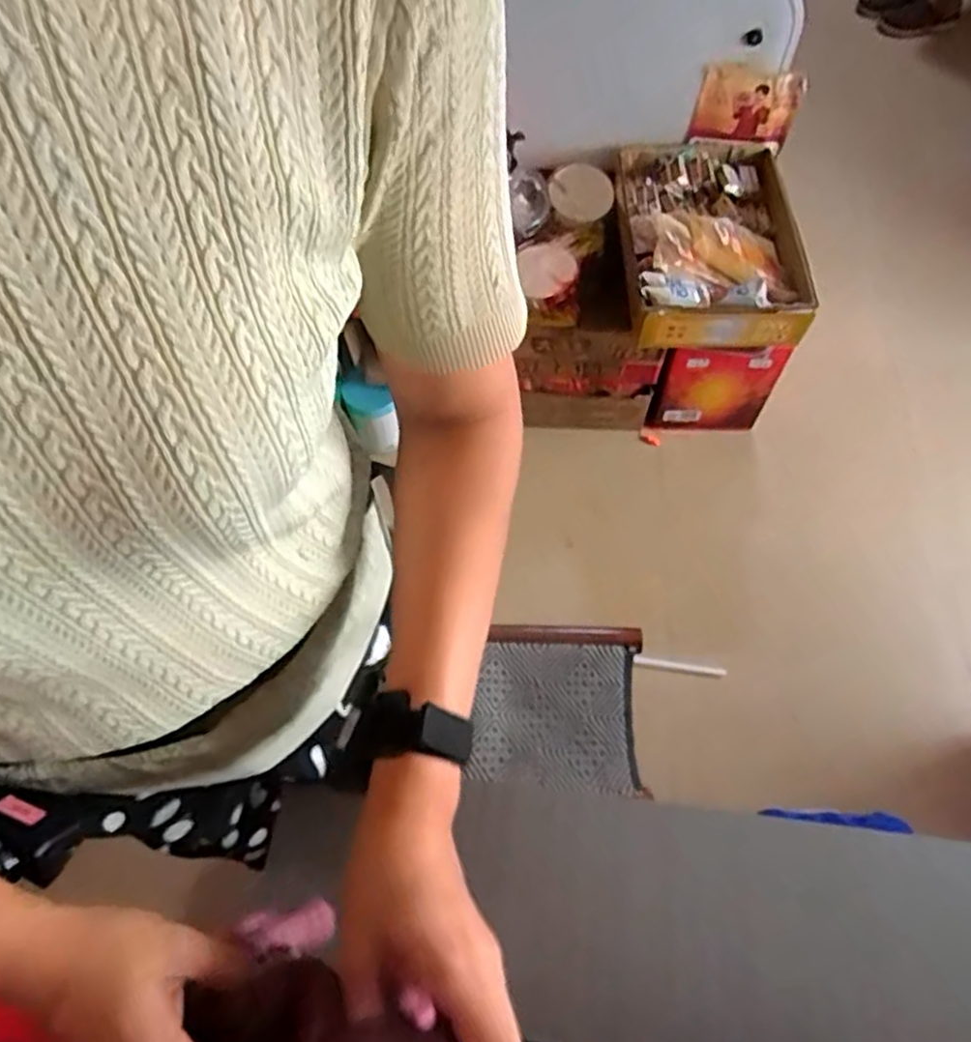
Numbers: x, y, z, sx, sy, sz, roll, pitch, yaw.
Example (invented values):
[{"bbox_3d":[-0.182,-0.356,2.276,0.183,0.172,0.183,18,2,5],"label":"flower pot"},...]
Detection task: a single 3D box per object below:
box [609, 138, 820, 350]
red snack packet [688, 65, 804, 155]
[{"bbox_3d":[0.438,-0.543,1.405,0.337,0.110,0.457,0,61,2],"label":"box"},{"bbox_3d":[0.516,-0.820,1.417,0.194,0.144,0.045,15,62,9],"label":"red snack packet"}]

